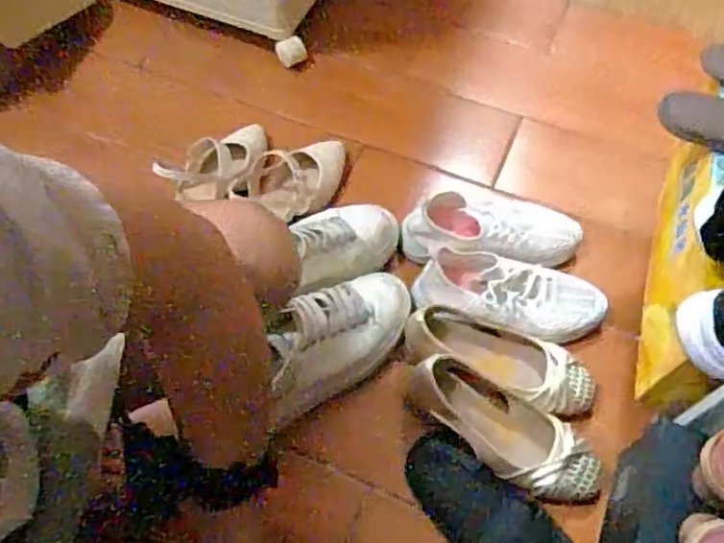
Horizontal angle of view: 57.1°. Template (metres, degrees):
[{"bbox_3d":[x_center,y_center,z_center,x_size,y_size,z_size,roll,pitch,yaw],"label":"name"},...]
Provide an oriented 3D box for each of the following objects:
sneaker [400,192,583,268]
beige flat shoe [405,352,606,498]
[{"bbox_3d":[0.168,-0.056,0.867,0.233,0.072,0.107,-5,60,-4],"label":"sneaker"},{"bbox_3d":[0.157,0.175,0.744,0.232,0.069,0.090,27,63,14],"label":"beige flat shoe"}]

